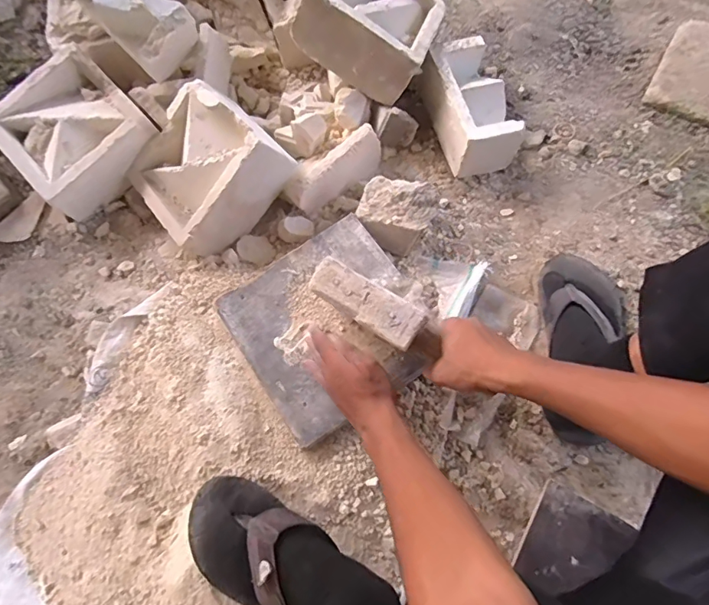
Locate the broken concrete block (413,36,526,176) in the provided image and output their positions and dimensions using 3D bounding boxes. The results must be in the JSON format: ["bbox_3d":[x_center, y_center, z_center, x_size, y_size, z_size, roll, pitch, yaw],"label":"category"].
[{"bbox_3d":[0.194,-0.330,0.796,0.109,0.093,0.201,-15,69,-4],"label":"broken concrete block"}]

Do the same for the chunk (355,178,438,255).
[{"bbox_3d":[0.065,-0.133,0.721,0.117,0.095,0.077,12,69,6],"label":"chunk"}]

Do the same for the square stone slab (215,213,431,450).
[{"bbox_3d":[-0.033,0.026,0.654,0.237,0.018,0.245,-34,70,-8],"label":"square stone slab"}]

